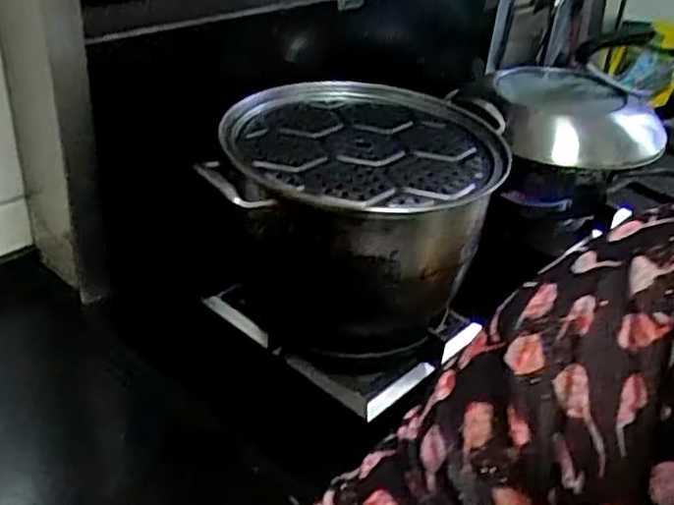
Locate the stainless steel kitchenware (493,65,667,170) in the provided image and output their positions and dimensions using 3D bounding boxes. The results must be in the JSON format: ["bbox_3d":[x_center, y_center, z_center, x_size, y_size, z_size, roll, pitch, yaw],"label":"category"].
[{"bbox_3d":[0.347,-0.193,1.041,0.235,0.090,0.284,17,26,19],"label":"stainless steel kitchenware"}]

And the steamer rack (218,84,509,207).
[{"bbox_3d":[0.034,-0.115,0.754,0.293,0.023,0.254,-15,40,-27],"label":"steamer rack"}]

